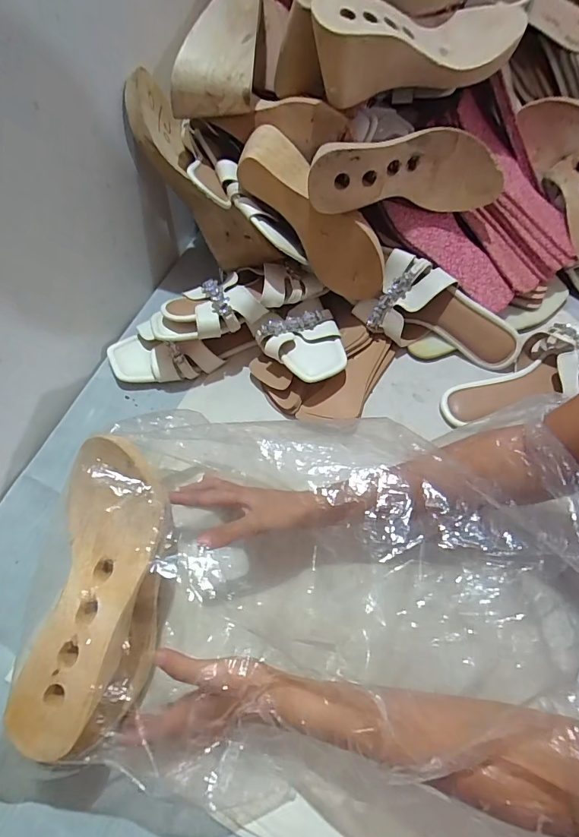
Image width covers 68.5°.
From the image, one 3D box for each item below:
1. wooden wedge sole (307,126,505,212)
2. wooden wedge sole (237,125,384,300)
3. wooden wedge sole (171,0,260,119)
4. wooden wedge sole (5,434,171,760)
[{"bbox_3d":[0.125,-0.272,0.465,0.231,0.078,0.064,-11,62,-18],"label":"wooden wedge sole"},{"bbox_3d":[0.039,-0.236,0.490,0.219,0.070,0.086,44,69,-17],"label":"wooden wedge sole"},{"bbox_3d":[-0.059,-0.413,0.447,0.064,0.069,0.188,32,107,18],"label":"wooden wedge sole"},{"bbox_3d":[-0.148,0.129,0.331,0.088,0.046,0.218,4,73,6],"label":"wooden wedge sole"}]

